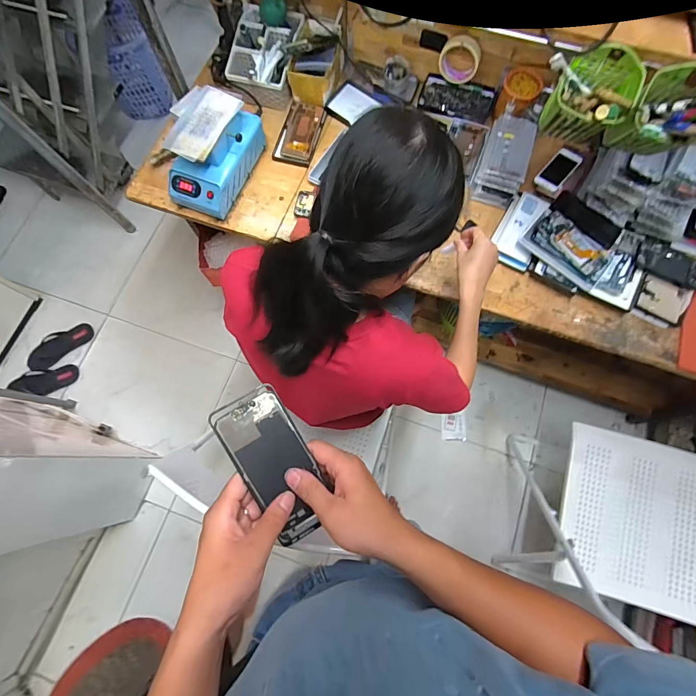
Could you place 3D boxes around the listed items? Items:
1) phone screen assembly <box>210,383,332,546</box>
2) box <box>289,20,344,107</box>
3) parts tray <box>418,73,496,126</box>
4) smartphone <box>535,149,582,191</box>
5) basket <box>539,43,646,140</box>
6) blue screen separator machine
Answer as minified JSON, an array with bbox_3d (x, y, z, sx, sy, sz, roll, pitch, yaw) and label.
[{"bbox_3d":[-0.074,0.119,0.384,0.072,0.011,0.155,-24,92,-7],"label":"phone screen assembly"},{"bbox_3d":[-0.073,-0.695,0.929,0.106,0.086,0.165,12,74,4],"label":"box"},{"bbox_3d":[0.268,-0.613,0.938,0.174,0.039,0.095,18,74,6],"label":"parts tray"},{"bbox_3d":[0.476,-0.405,0.864,0.105,0.014,0.066,-49,55,0],"label":"smartphone"},{"bbox_3d":[0.354,-0.359,0.560,0.106,0.123,0.082,30,76,9],"label":"basket"},{"bbox_3d":[-0.298,-0.441,0.874,0.135,0.113,0.247,26,75,8],"label":"blue screen separator machine"}]

